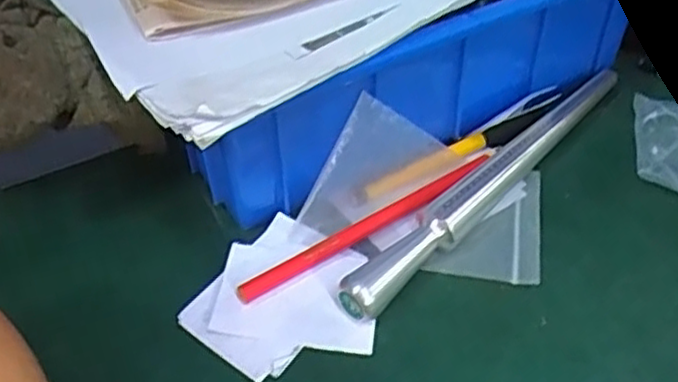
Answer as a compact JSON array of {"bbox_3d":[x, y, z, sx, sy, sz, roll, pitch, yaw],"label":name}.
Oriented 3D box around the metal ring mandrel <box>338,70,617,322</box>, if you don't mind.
[{"bbox_3d":[0.084,-0.007,0.368,0.018,0.020,0.227,32,53,31],"label":"metal ring mandrel"}]

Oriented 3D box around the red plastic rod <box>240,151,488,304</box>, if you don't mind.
[{"bbox_3d":[0.015,0.016,0.349,0.145,0.012,0.012,-25,48,-22],"label":"red plastic rod"}]

